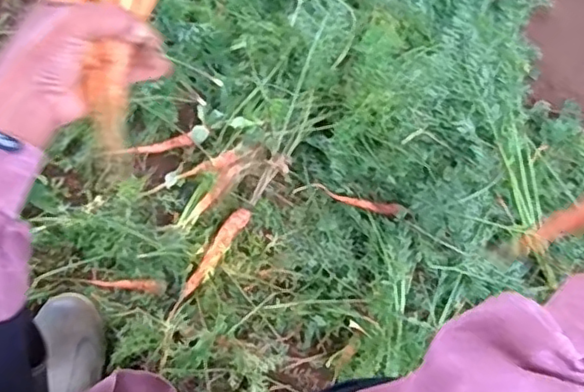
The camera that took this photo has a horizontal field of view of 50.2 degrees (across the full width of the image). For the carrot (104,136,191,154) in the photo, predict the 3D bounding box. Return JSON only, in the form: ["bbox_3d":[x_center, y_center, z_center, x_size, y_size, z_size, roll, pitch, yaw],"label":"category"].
[{"bbox_3d":[-0.188,-0.065,0.825,0.112,0.012,0.014,-9,76,-4],"label":"carrot"}]

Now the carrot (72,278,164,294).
[{"bbox_3d":[-0.218,0.108,0.782,0.114,0.013,0.015,8,76,0],"label":"carrot"}]

